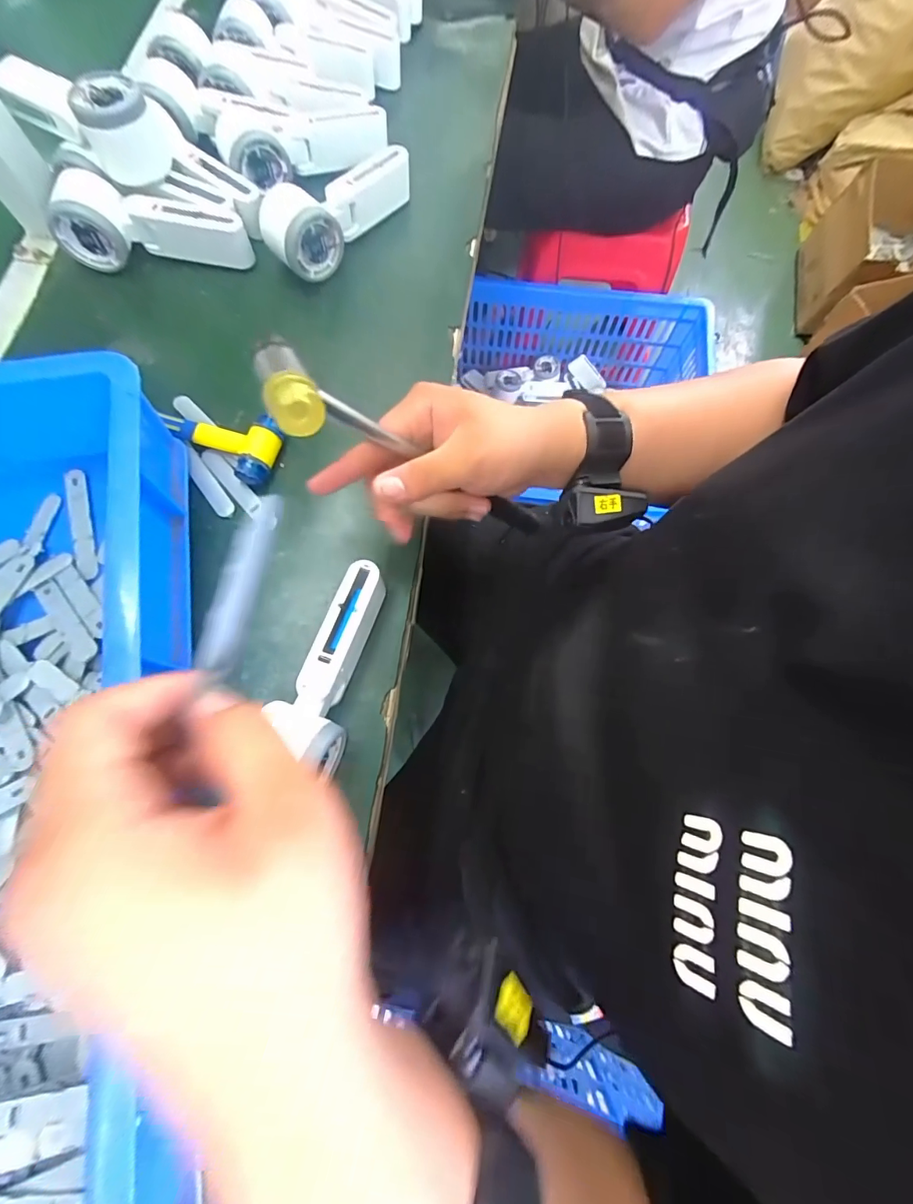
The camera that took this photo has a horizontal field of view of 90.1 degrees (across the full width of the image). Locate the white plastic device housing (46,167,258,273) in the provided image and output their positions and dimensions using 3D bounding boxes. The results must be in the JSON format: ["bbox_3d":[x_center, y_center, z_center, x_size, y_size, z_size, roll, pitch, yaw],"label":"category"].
[{"bbox_3d":[-0.279,-0.347,0.425,0.163,0.062,0.054,3,74,1],"label":"white plastic device housing"}]

